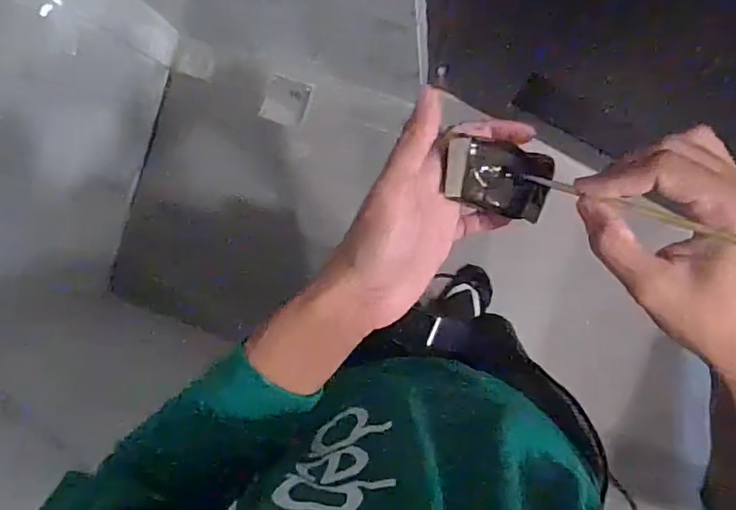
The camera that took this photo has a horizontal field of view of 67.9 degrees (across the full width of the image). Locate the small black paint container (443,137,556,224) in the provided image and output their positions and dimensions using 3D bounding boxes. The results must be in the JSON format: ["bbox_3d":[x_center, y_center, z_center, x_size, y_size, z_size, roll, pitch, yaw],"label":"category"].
[{"bbox_3d":[0.084,-0.049,0.351,0.066,0.022,0.041,16,95,6],"label":"small black paint container"}]

